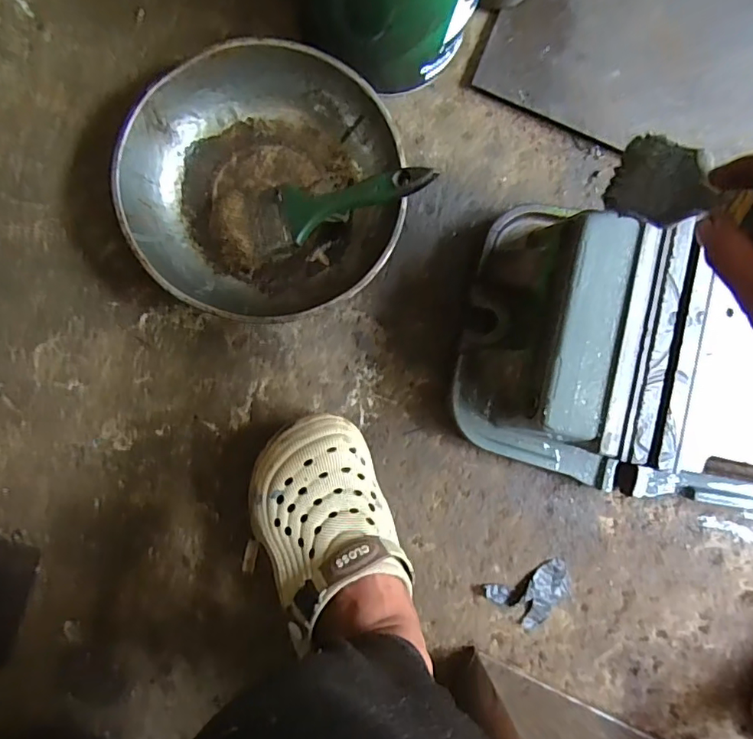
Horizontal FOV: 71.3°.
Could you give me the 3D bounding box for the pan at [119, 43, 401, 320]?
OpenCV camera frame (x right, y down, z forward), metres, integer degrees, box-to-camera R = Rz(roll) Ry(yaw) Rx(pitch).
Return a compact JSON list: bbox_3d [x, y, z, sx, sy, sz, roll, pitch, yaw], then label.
[{"bbox_3d":[-0.098,-0.165,0.481,0.240,0.064,0.237,0,88,-3],"label":"pan"}]

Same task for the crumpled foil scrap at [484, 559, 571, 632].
[{"bbox_3d":[0.158,0.230,0.528,0.084,0.006,0.056,-21,90,-4],"label":"crumpled foil scrap"}]

